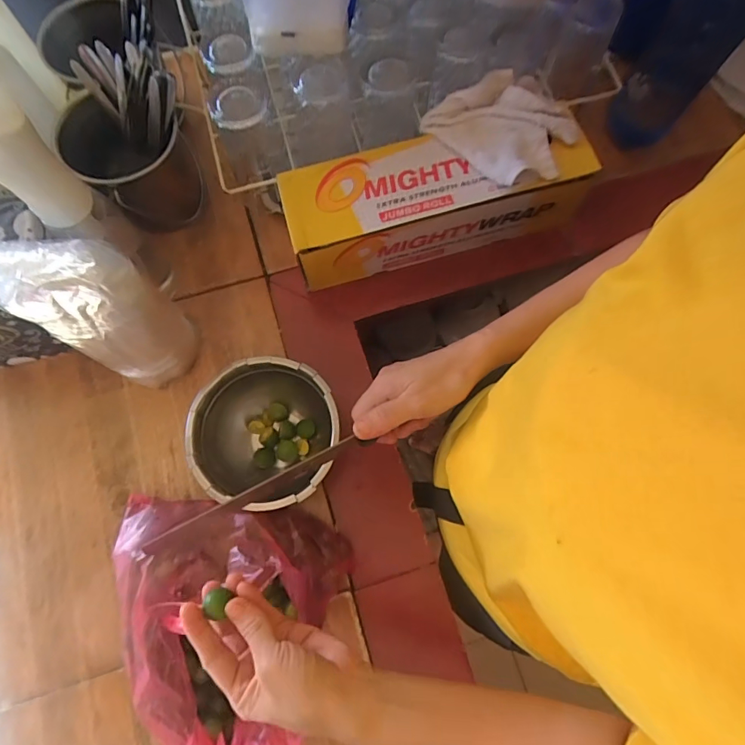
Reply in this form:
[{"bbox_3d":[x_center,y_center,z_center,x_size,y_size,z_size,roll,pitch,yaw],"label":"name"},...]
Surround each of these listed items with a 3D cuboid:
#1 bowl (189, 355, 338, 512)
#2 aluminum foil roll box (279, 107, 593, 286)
[{"bbox_3d":[-0.116,0.071,0.507,0.154,0.088,0.152,0,74,-1],"label":"bowl"},{"bbox_3d":[0.075,-0.214,0.568,0.355,0.123,0.110,-17,75,-6],"label":"aluminum foil roll box"}]

